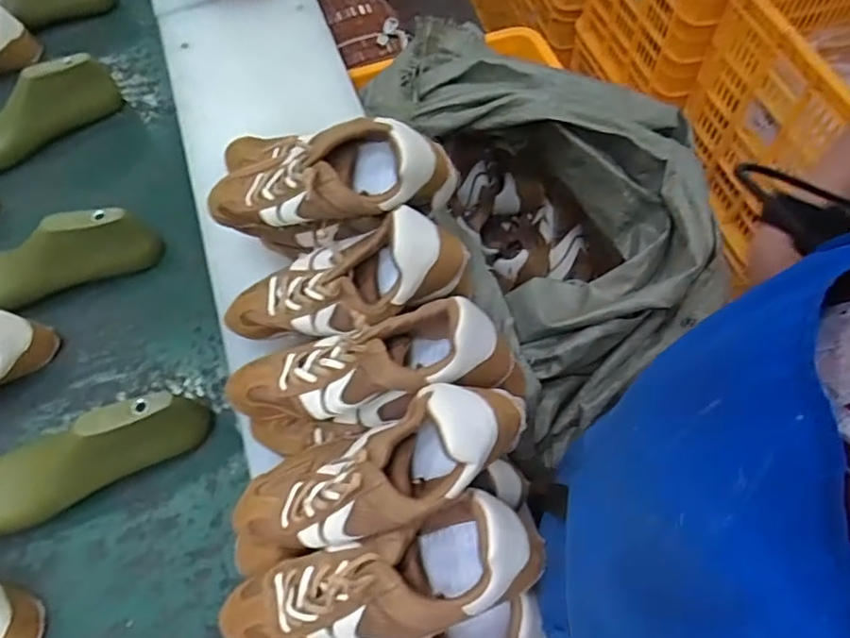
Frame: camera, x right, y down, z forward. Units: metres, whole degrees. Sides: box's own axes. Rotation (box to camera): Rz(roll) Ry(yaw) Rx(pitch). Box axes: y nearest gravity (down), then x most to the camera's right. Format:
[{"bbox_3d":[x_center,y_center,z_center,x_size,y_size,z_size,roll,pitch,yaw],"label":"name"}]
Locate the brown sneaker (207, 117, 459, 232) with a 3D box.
[{"bbox_3d":[-0.108,-0.137,0.617,0.268,0.123,0.110,-6,61,14],"label":"brown sneaker"}]

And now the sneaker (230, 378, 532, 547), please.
[{"bbox_3d":[-0.046,0.122,0.475,0.255,0.074,0.095,-26,60,21],"label":"sneaker"}]

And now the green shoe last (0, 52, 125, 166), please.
[{"bbox_3d":[-0.567,-0.293,0.852,0.259,0.084,0.082,-34,66,-15],"label":"green shoe last"}]

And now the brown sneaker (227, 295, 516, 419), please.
[{"bbox_3d":[-0.058,0.039,0.531,0.259,0.079,0.095,-13,60,16],"label":"brown sneaker"}]

